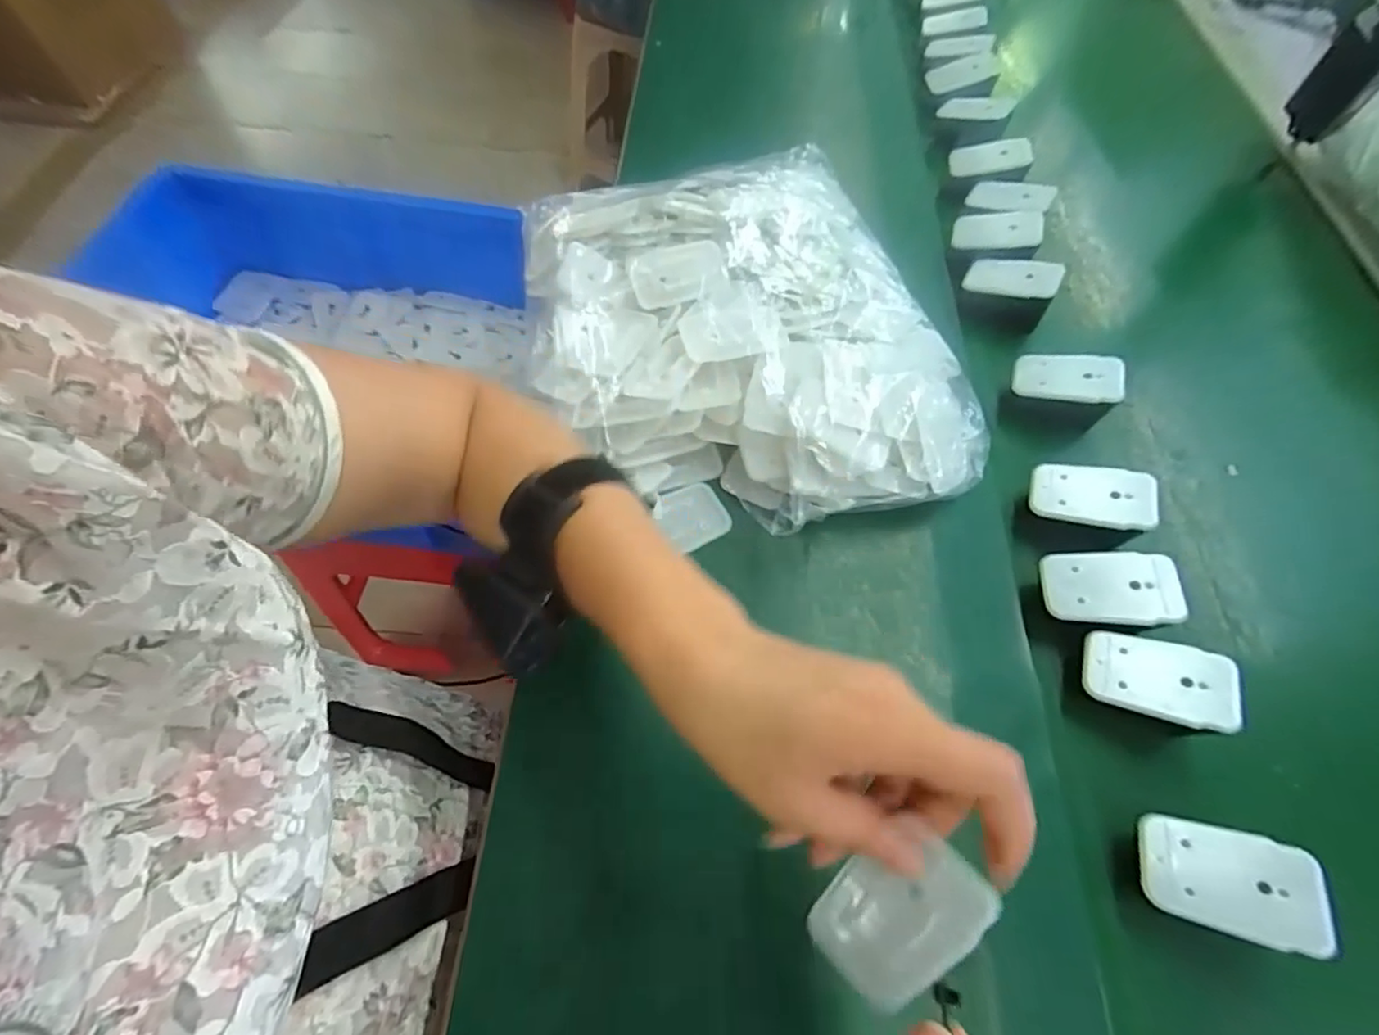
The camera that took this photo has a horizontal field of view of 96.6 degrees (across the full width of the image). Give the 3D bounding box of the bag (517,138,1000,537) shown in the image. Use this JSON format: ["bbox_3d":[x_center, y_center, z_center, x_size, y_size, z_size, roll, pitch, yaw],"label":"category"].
[{"bbox_3d":[0.026,-0.139,0.444,0.275,0.073,0.331,-15,63,-10],"label":"bag"}]

